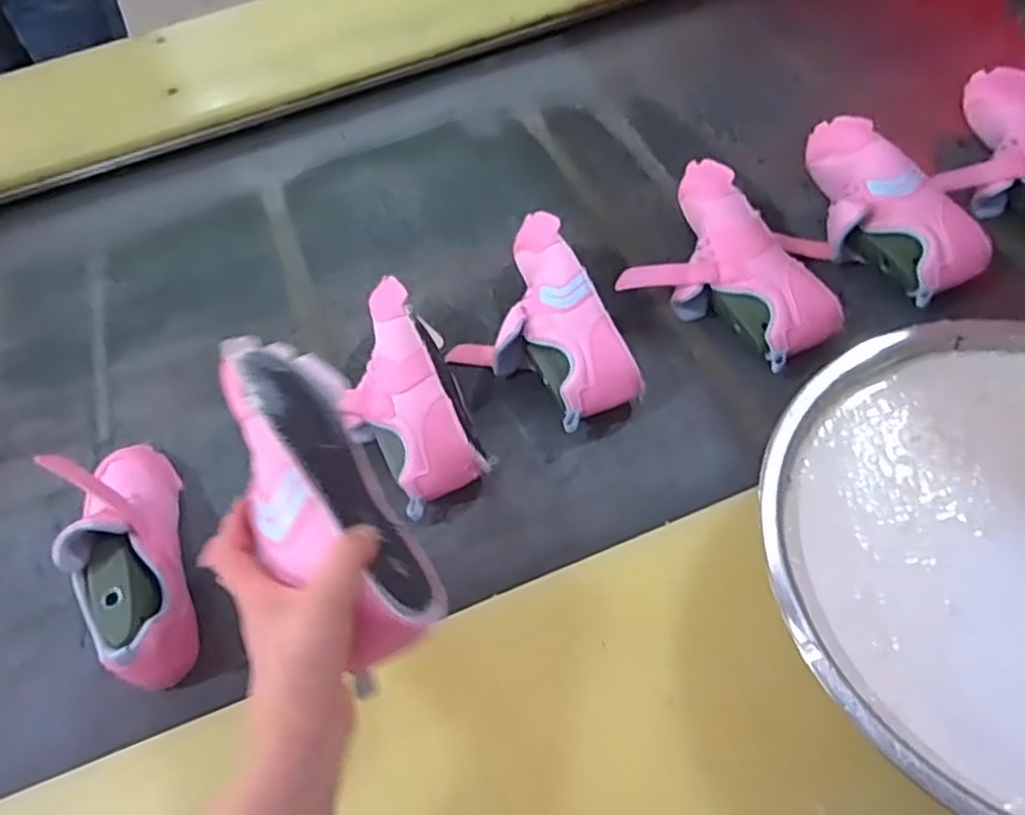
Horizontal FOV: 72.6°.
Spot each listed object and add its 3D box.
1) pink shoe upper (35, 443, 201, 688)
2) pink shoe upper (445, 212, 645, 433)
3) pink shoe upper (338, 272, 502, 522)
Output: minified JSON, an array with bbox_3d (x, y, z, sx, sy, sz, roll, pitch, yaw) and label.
[{"bbox_3d":[-0.318,0.103,0.563,0.066,0.132,0.232,-24,57,-10],"label":"pink shoe upper"},{"bbox_3d":[0.016,-0.079,0.673,0.139,0.077,0.232,-22,56,-8],"label":"pink shoe upper"},{"bbox_3d":[-0.104,-0.014,0.649,0.112,0.075,0.231,-21,58,-8],"label":"pink shoe upper"}]

